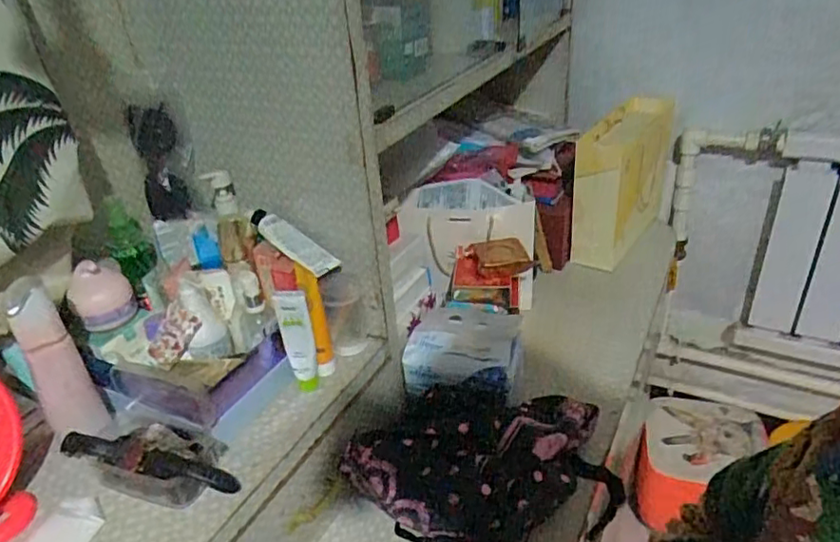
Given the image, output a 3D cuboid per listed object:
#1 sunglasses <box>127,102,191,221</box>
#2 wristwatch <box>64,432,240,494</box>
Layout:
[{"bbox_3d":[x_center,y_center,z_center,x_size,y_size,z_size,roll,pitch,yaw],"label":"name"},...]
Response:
[{"bbox_3d":[-0.312,-0.128,0.719,0.052,0.131,0.035,-18,34,-21],"label":"sunglasses"},{"bbox_3d":[-0.263,0.187,0.581,0.173,0.046,0.033,4,33,13],"label":"wristwatch"}]

